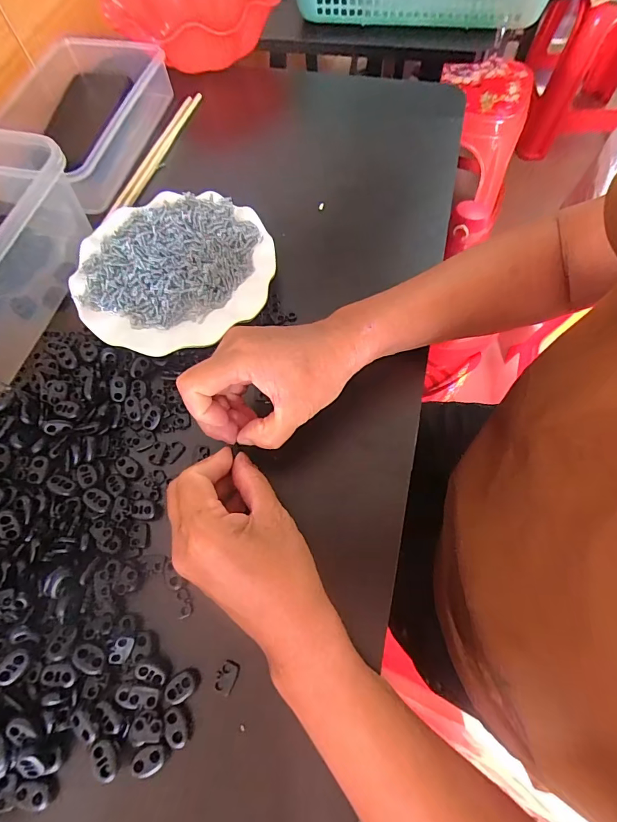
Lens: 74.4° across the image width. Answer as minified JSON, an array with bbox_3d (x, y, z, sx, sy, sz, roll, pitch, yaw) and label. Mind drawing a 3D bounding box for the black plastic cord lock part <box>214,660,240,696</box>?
[{"bbox_3d":[-0.053,0.171,0.262,0.013,0.004,0.018,18,69,10],"label":"black plastic cord lock part"}]

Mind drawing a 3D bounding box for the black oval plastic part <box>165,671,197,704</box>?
[{"bbox_3d":[-0.082,0.176,0.259,0.020,0.006,0.014,-37,70,-13],"label":"black oval plastic part"}]

